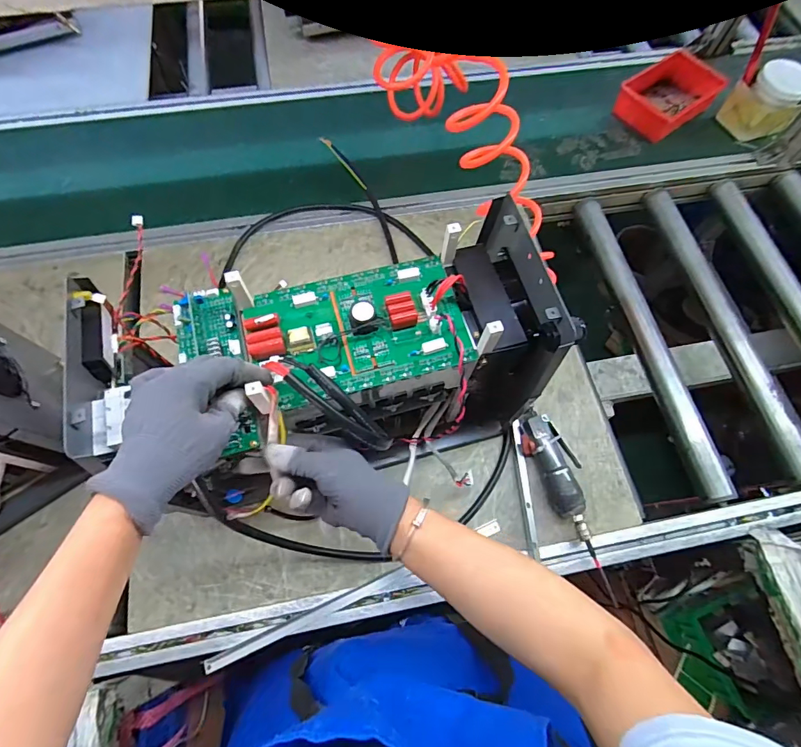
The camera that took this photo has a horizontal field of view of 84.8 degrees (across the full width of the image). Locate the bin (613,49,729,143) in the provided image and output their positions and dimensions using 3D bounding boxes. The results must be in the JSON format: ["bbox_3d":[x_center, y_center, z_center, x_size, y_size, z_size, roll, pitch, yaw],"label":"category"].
[{"bbox_3d":[0.567,-0.589,0.936,0.206,0.062,0.147,-33,73,-14],"label":"bin"}]

